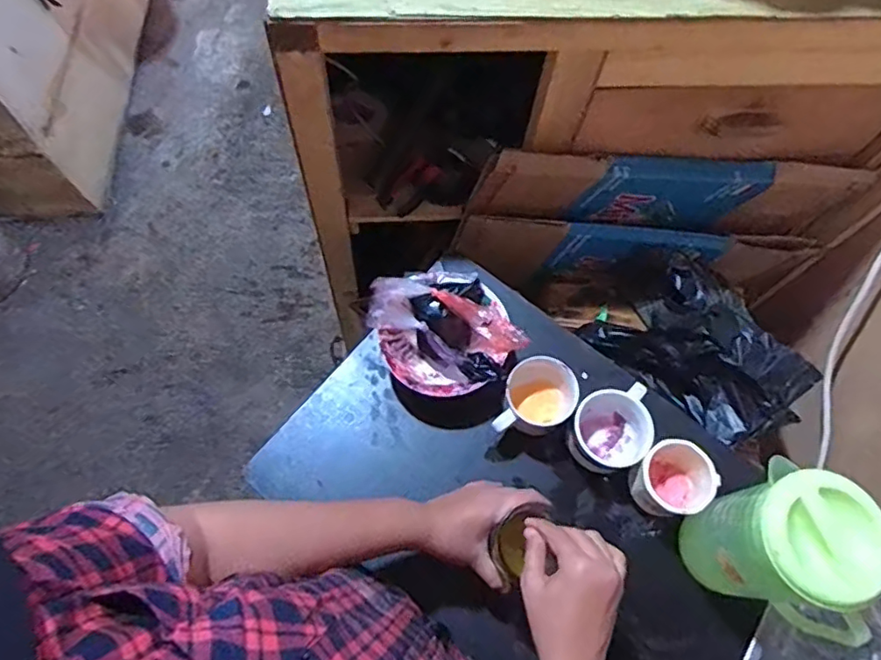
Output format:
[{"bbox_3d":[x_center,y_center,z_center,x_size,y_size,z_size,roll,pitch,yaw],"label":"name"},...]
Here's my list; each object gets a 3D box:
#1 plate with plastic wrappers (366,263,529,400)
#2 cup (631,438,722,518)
[{"bbox_3d":[0.004,0.006,0.726,0.148,0.092,0.157,0,69,-1],"label":"plate with plastic wrappers"},{"bbox_3d":[0.258,0.169,0.674,0.082,0.078,0.076,0,69,-1],"label":"cup"}]

